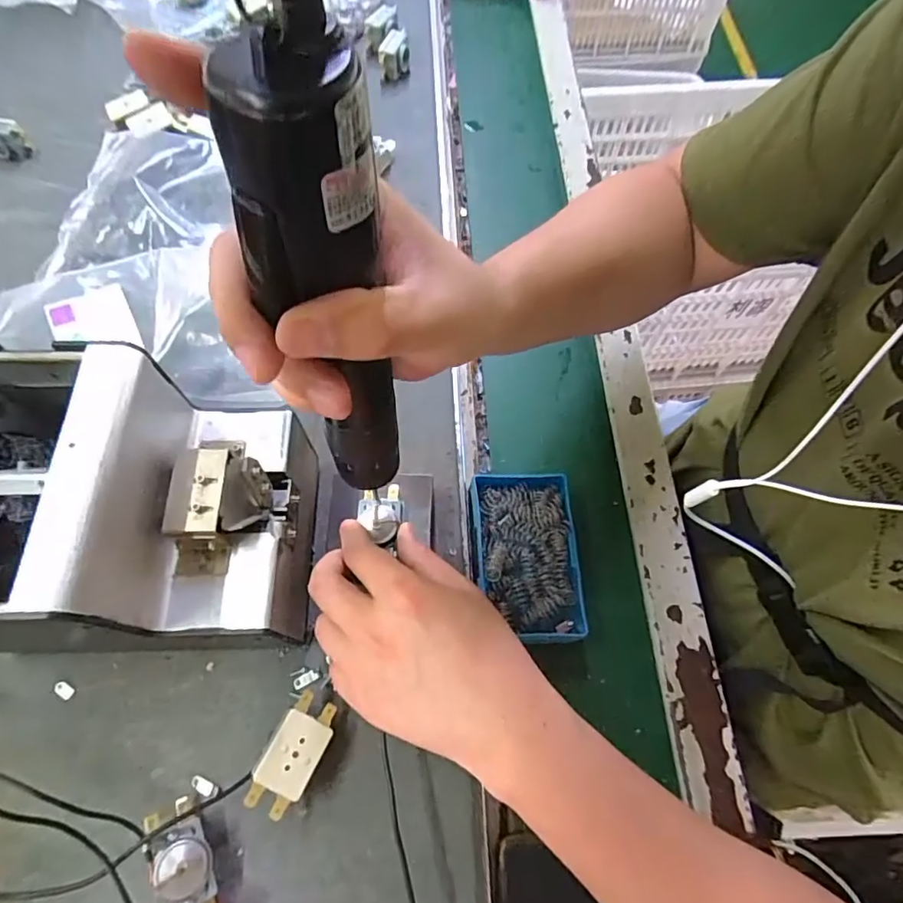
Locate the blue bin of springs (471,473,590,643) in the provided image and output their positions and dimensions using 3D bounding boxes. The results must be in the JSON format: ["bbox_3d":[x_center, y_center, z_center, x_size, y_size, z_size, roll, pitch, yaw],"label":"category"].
[{"bbox_3d":[0.052,0.074,0.389,0.068,0.026,0.114,-2,65,-3],"label":"blue bin of springs"}]

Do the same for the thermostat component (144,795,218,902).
[{"bbox_3d":[-0.137,0.213,0.285,0.026,0.028,0.059,-26,69,-13],"label":"thermostat component"}]

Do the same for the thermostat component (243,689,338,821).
[{"bbox_3d":[-0.086,0.168,0.307,0.029,0.030,0.058,23,66,8],"label":"thermostat component"}]

